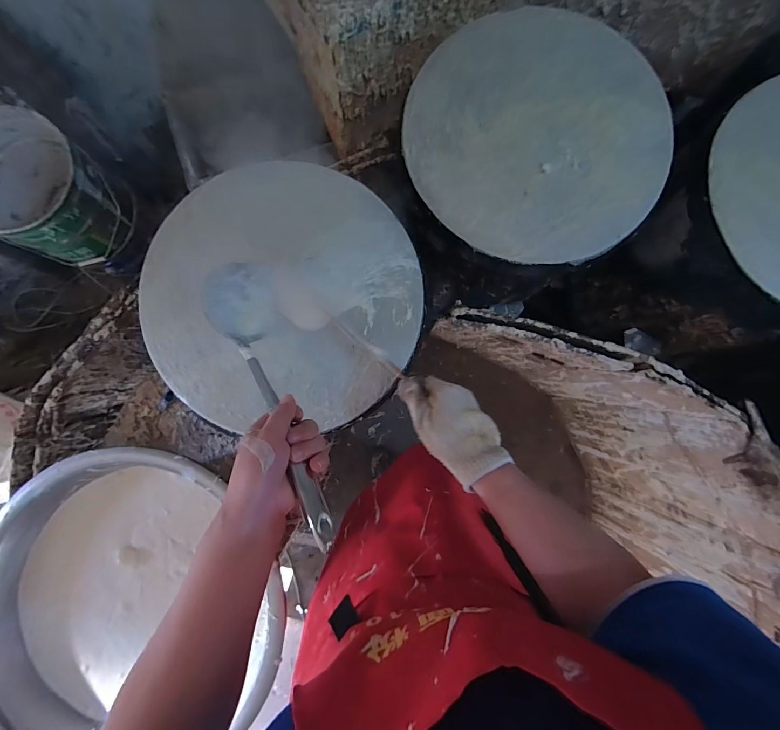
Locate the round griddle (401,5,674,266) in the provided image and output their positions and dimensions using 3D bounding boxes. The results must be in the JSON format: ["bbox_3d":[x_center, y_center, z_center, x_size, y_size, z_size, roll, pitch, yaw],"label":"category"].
[{"bbox_3d":[0.208,-0.322,0.510,0.369,0.041,0.340,0,86,-1],"label":"round griddle"}]

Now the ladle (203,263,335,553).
[{"bbox_3d":[-0.127,0.019,0.383,0.066,0.070,0.332,-26,56,-3],"label":"ladle"}]

